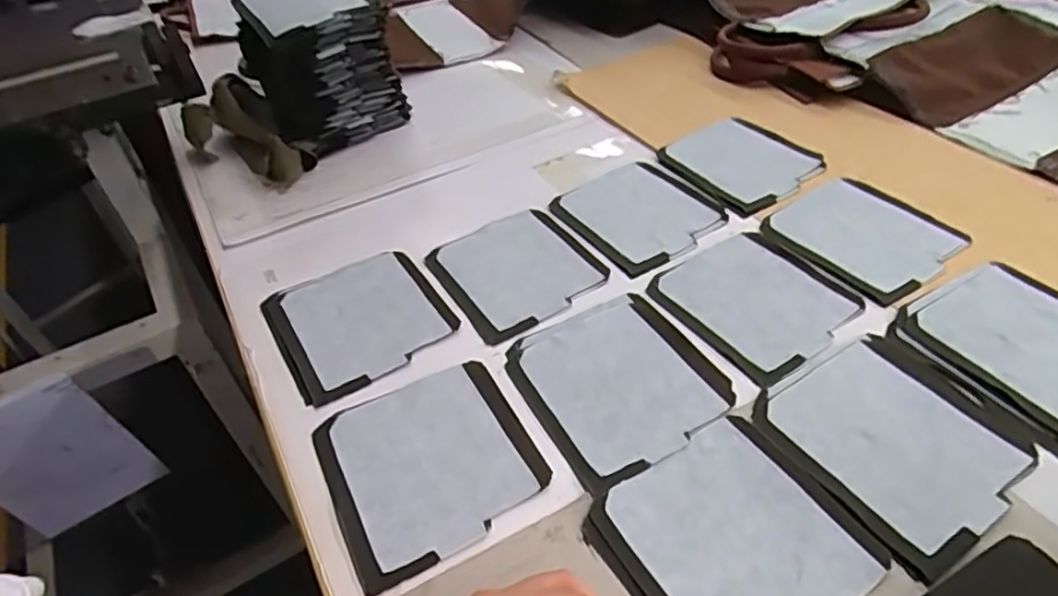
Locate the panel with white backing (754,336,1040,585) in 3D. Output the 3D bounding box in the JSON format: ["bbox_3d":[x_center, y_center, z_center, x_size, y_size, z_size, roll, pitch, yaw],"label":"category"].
[{"bbox_3d":[0.238,0.089,0.415,0.133,0.009,0.139,-25,46,-19],"label":"panel with white backing"}]

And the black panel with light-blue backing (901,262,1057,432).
[{"bbox_3d":[0.361,0.029,0.457,0.119,0.009,0.137,-27,47,-21],"label":"black panel with light-blue backing"}]

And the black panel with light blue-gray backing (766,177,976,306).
[{"bbox_3d":[0.295,-0.060,0.560,0.116,0.009,0.135,-26,46,-20],"label":"black panel with light blue-gray backing"}]

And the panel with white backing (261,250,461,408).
[{"bbox_3d":[-0.139,0.016,0.525,0.130,0.011,0.132,-27,46,-20],"label":"panel with white backing"}]

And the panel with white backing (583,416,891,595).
[{"bbox_3d":[0.120,0.142,0.370,0.133,0.004,0.134,-28,47,-21],"label":"panel with white backing"}]

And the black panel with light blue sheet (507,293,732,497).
[{"bbox_3d":[0.065,0.059,0.465,0.130,0.010,0.139,-23,45,-16],"label":"black panel with light blue sheet"}]

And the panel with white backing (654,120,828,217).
[{"bbox_3d":[0.219,-0.145,0.656,0.129,0.009,0.140,-24,46,-18],"label":"panel with white backing"}]

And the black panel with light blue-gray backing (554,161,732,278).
[{"bbox_3d":[0.104,-0.083,0.615,0.128,0.011,0.138,-27,46,-20],"label":"black panel with light blue-gray backing"}]

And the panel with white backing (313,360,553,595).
[{"bbox_3d":[-0.065,0.108,0.426,0.130,0.009,0.132,-23,45,-16],"label":"panel with white backing"}]

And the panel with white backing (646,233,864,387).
[{"bbox_3d":[0.183,-0.002,0.520,0.129,0.009,0.134,-28,47,-21],"label":"panel with white backing"}]

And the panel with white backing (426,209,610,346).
[{"bbox_3d":[-0.010,-0.028,0.562,0.125,0.007,0.130,-25,46,-19],"label":"panel with white backing"}]

